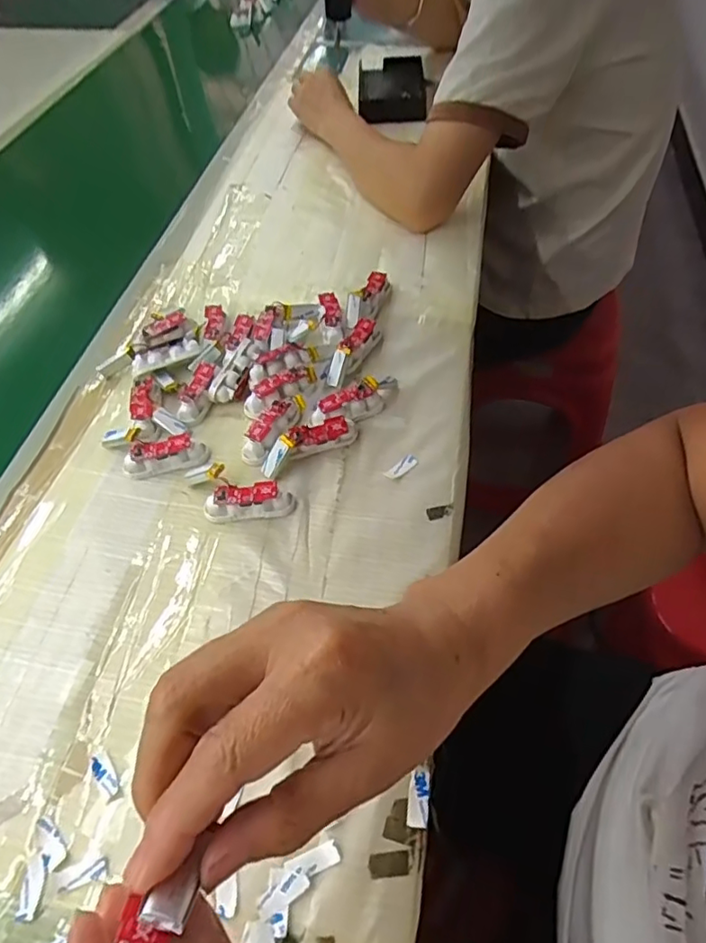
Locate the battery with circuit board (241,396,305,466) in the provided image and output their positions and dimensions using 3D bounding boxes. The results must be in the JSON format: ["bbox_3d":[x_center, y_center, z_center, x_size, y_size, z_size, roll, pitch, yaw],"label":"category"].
[{"bbox_3d":[-0.063,-0.034,0.458,0.022,0.020,0.060,28,58,22],"label":"battery with circuit board"}]

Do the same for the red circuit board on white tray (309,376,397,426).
[{"bbox_3d":[0.003,-0.055,0.471,0.078,0.022,0.023,-27,55,-18],"label":"red circuit board on white tray"}]

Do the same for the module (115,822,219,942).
[{"bbox_3d":[-0.060,0.139,0.176,0.016,0.014,0.037,13,71,12],"label":"module"}]

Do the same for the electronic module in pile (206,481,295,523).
[{"bbox_3d":[-0.073,0.020,0.419,0.061,0.021,0.019,-7,52,-4],"label":"electronic module in pile"}]

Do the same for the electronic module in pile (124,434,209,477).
[{"bbox_3d":[-0.141,-0.012,0.445,0.061,0.021,0.017,-12,52,-8],"label":"electronic module in pile"}]

